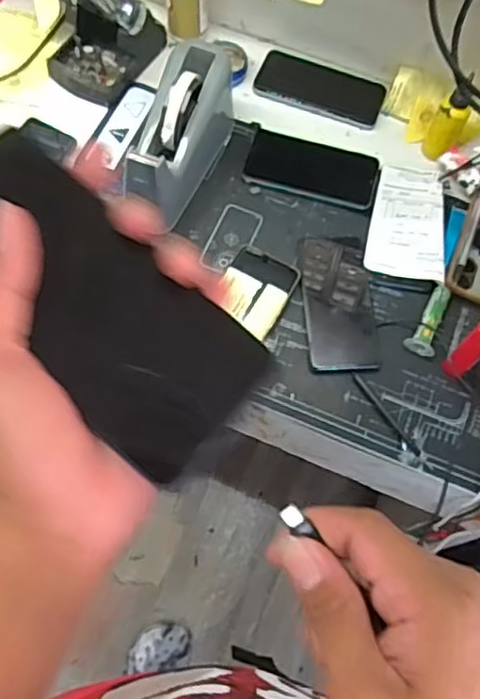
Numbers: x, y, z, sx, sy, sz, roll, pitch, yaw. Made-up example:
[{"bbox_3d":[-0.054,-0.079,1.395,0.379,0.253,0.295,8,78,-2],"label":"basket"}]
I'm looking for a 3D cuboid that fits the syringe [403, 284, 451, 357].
[{"bbox_3d":[0.211,-0.032,0.693,0.031,0.016,0.083,30,69,11],"label":"syringe"}]

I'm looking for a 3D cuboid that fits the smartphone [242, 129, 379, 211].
[{"bbox_3d":[0.087,-0.219,0.771,0.154,0.009,0.078,15,67,5],"label":"smartphone"}]

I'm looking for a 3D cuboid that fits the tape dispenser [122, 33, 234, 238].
[{"bbox_3d":[-0.068,-0.239,0.719,0.074,0.108,0.191,18,67,6],"label":"tape dispenser"}]

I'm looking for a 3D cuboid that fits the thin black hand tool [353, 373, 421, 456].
[{"bbox_3d":[0.151,0.068,0.664,0.011,0.004,0.104,-30,71,-14],"label":"thin black hand tool"}]

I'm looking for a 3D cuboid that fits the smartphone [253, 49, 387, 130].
[{"bbox_3d":[0.104,-0.336,0.821,0.161,0.016,0.078,19,67,6],"label":"smartphone"}]

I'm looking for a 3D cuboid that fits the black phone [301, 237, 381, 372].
[{"bbox_3d":[0.109,-0.046,0.700,0.075,0.016,0.143,-2,67,-3],"label":"black phone"}]

